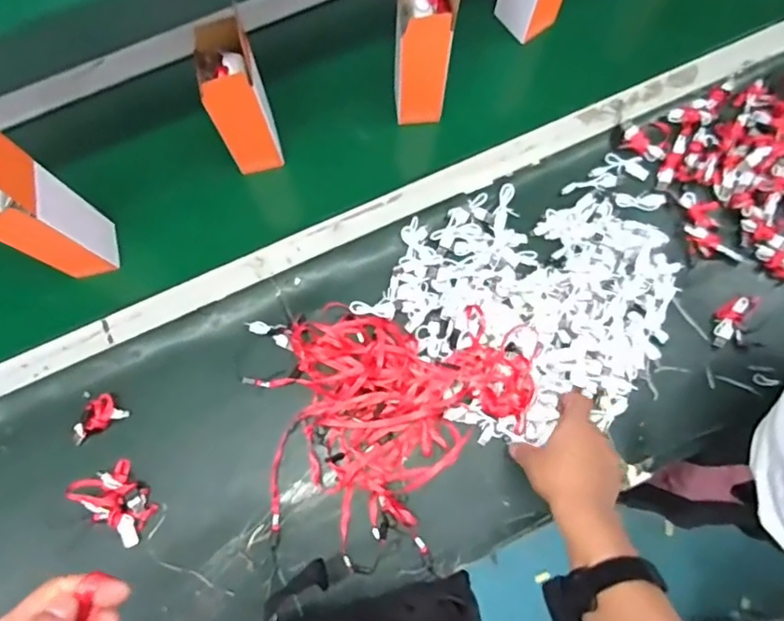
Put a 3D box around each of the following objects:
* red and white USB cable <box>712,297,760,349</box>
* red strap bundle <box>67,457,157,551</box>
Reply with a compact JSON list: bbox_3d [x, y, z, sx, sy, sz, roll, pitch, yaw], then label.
[{"bbox_3d":[0.419,0.013,0.715,0.045,0.009,0.070,16,78,4],"label":"red and white USB cable"},{"bbox_3d":[-0.316,0.219,0.673,0.094,0.023,0.062,42,81,9],"label":"red strap bundle"}]

